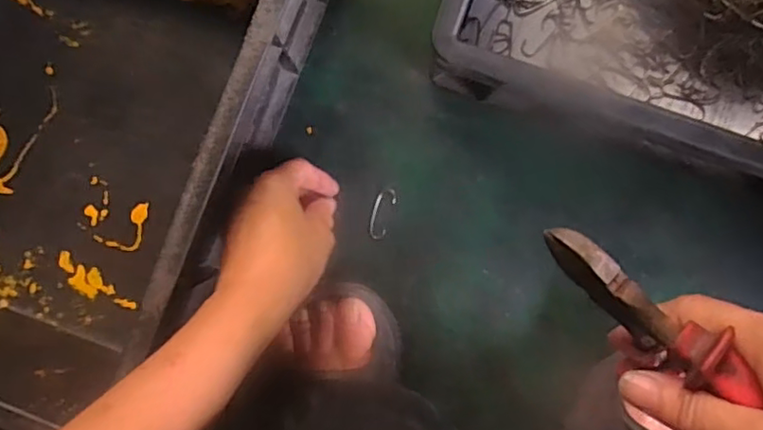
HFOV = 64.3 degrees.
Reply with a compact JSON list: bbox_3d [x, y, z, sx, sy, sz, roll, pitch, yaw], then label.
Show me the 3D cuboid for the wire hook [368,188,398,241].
[{"bbox_3d":[0.000,-0.001,0.431,0.014,0.004,0.037,20,95,-1],"label":"wire hook"}]

